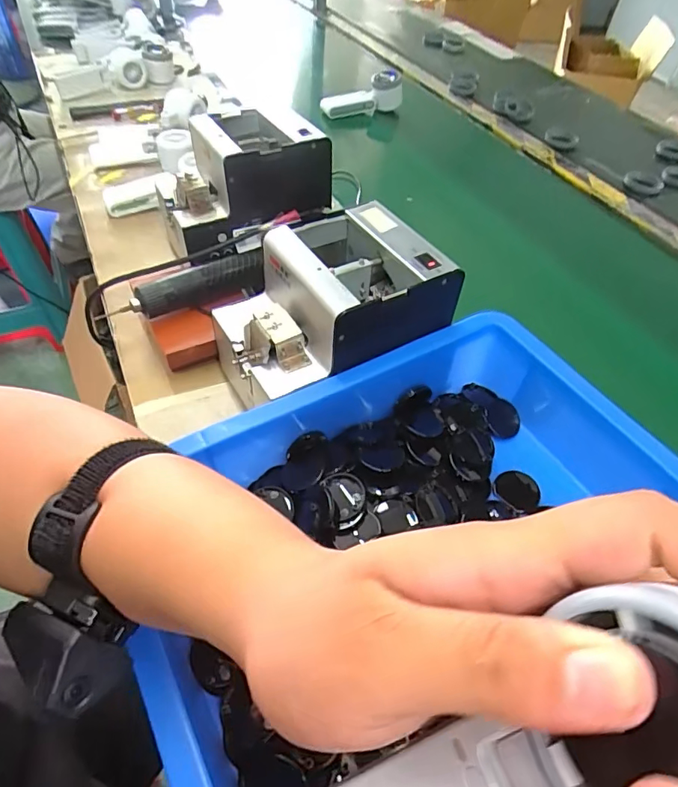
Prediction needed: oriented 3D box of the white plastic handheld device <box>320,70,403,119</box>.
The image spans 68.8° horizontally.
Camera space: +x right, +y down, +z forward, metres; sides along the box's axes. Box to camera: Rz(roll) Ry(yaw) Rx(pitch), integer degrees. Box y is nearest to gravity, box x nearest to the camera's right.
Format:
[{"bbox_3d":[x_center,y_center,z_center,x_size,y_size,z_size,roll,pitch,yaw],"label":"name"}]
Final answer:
[{"bbox_3d":[0.034,-0.565,0.947,0.150,0.068,0.057,-15,50,3],"label":"white plastic handheld device"}]

